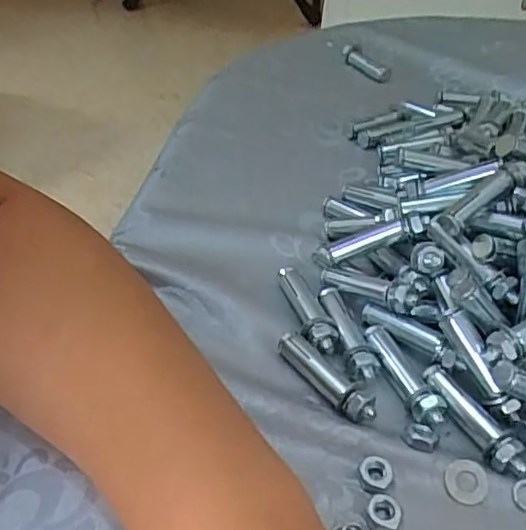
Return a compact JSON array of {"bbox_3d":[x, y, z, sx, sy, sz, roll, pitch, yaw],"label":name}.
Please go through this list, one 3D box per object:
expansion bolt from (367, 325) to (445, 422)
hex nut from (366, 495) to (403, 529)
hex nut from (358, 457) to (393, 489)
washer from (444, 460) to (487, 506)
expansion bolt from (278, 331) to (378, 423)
[{"bbox_3d":[0.063,0.049,0.280,0.015,0.011,0.055,-15,46,-20],"label":"expansion bolt"},{"bbox_3d":[0.046,0.093,0.233,0.013,0.004,0.014,10,43,6],"label":"hex nut"},{"bbox_3d":[0.045,0.082,0.245,0.012,0.005,0.011,-7,43,-12],"label":"hex nut"},{"bbox_3d":[0.081,0.085,0.245,0.016,0.004,0.017,20,45,17],"label":"washer"},{"bbox_3d":[0.027,0.049,0.275,0.011,0.009,0.055,-27,51,-29],"label":"expansion bolt"}]

